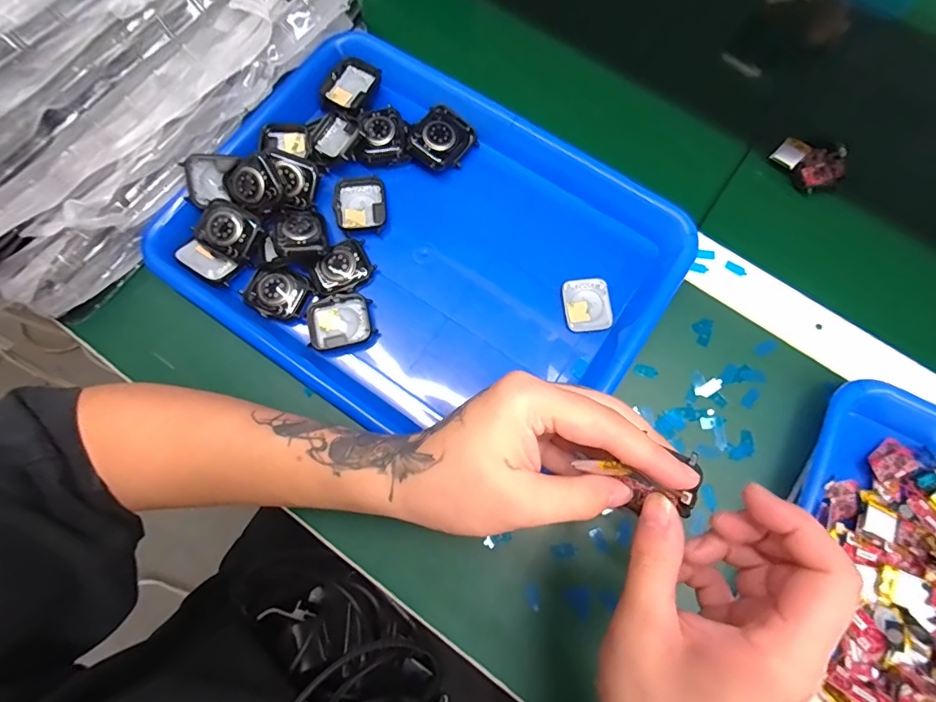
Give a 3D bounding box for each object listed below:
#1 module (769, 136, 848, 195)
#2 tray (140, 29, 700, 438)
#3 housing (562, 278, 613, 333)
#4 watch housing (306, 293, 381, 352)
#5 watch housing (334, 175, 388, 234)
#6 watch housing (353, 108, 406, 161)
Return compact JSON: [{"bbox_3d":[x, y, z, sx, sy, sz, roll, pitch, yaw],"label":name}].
[{"bbox_3d":[0.276,-0.153,0.363,0.043,0.014,0.050,-37,78,-9],"label":"module"},{"bbox_3d":[-0.029,-0.080,0.330,0.323,0.036,0.258,33,78,8],"label":"tray"},{"bbox_3d":[0.087,-0.034,0.329,0.035,0.006,0.039,-4,75,-1],"label":"housing"},{"bbox_3d":[-0.091,-0.020,0.324,0.047,0.010,0.037,-13,76,-3],"label":"watch housing"},{"bbox_3d":[-0.081,-0.113,0.345,0.037,0.007,0.046,-4,75,-1],"label":"watch housing"},{"bbox_3d":[-0.068,-0.166,0.351,0.038,0.021,0.040,-4,75,-1],"label":"watch housing"}]

